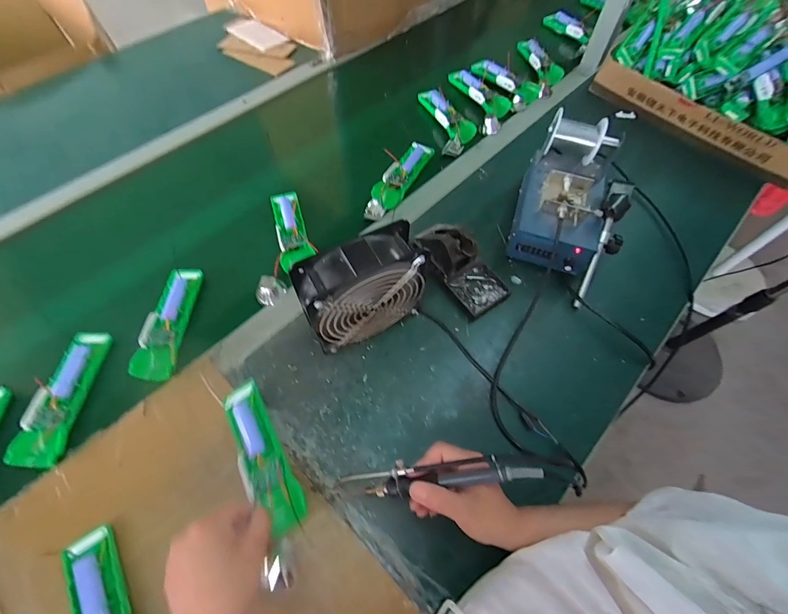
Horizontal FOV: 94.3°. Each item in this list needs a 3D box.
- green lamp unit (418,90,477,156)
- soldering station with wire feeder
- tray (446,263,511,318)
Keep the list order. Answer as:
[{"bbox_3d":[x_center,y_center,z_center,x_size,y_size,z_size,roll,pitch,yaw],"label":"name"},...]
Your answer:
[{"bbox_3d":[0.107,-0.360,0.698,0.067,0.023,0.179,-13,62,-9],"label":"green lamp unit"},{"bbox_3d":[0.265,-0.160,0.539,0.149,0.130,0.249,21,62,9],"label":"soldering station with wire feeder"},{"bbox_3d":[0.123,-0.027,0.535,0.070,0.010,0.067,-29,66,-17],"label":"tray"}]

